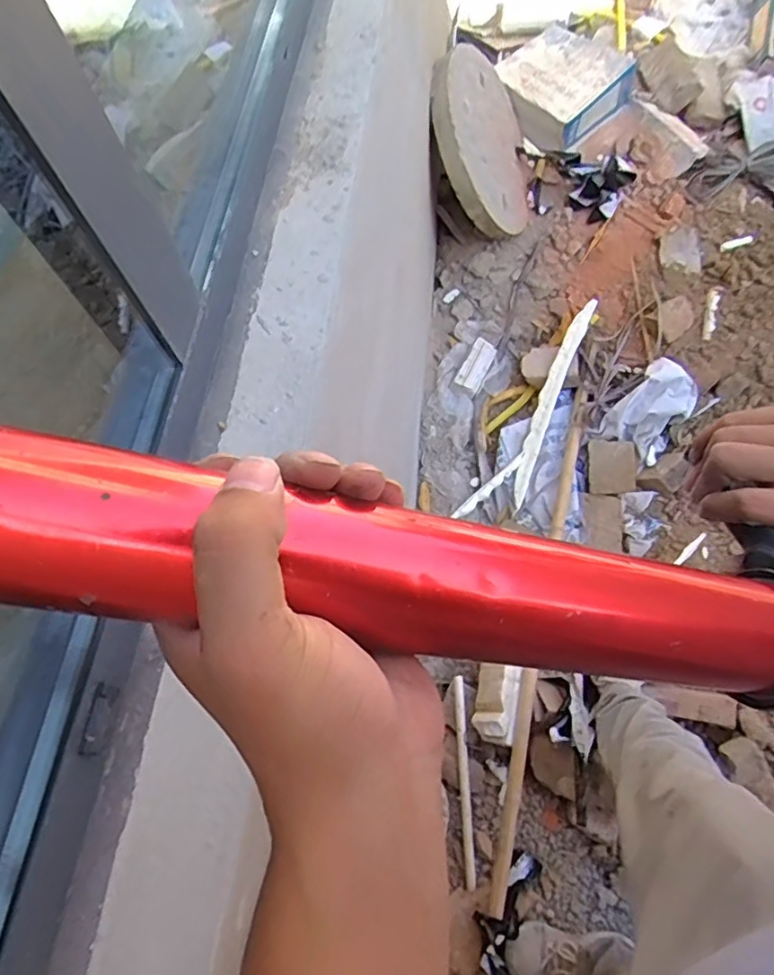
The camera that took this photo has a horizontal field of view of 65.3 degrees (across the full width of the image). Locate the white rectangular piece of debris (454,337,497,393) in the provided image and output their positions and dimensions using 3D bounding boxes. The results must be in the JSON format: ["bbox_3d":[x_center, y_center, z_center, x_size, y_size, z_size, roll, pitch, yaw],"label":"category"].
[{"bbox_3d":[0.255,-0.348,1.720,0.073,0.013,0.176,29,67,2],"label":"white rectangular piece of debris"}]

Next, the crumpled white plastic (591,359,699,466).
[{"bbox_3d":[0.675,-0.200,1.532,0.165,0.034,0.233,33,109,4],"label":"crumpled white plastic"}]

